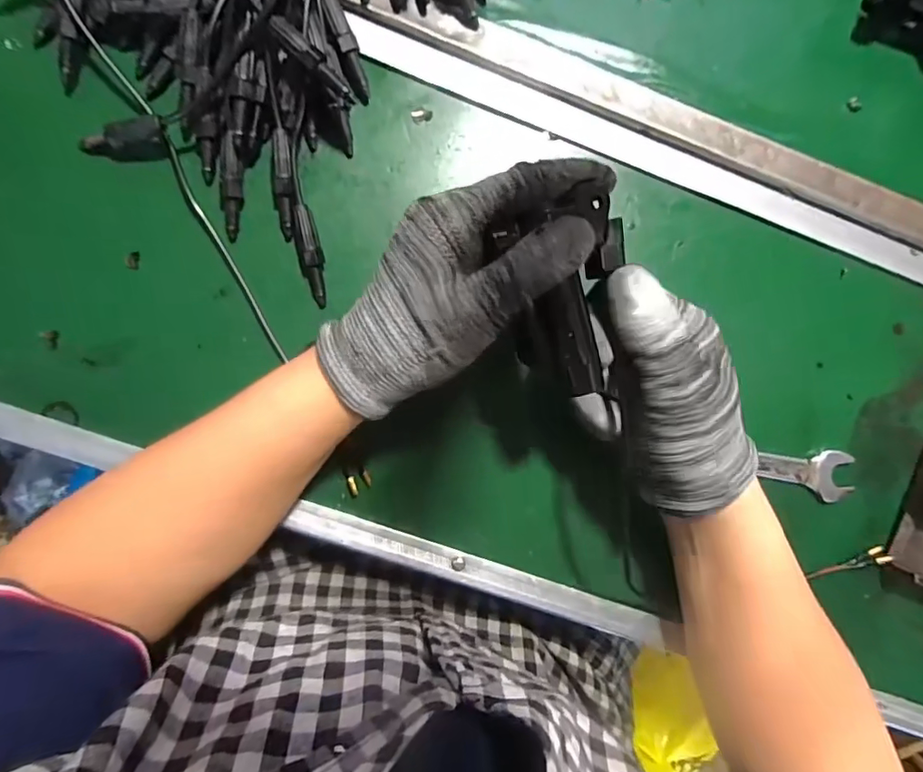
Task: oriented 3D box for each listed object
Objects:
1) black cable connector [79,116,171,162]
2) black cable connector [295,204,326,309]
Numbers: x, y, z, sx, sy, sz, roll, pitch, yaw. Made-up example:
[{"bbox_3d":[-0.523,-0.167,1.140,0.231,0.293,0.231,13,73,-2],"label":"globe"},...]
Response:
[{"bbox_3d":[-0.180,-0.132,0.277,0.045,0.015,0.016,-2,92,-4],"label":"black cable connector"},{"bbox_3d":[-0.083,-0.071,0.290,0.011,0.010,0.054,-9,105,-4],"label":"black cable connector"}]

